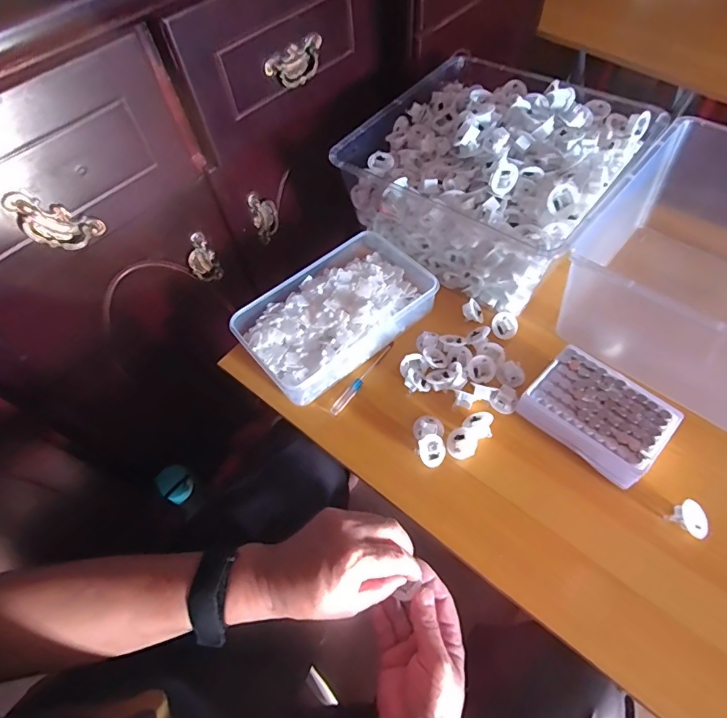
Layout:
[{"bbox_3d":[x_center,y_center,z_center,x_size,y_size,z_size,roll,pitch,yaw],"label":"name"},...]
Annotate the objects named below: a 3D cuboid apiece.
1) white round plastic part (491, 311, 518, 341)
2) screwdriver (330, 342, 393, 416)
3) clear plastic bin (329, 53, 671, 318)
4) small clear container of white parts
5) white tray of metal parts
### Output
[{"bbox_3d":[0.175,-0.041,0.548,0.034,0.009,0.034,3,86,-11],"label":"white round plastic part"},{"bbox_3d":[0.001,0.022,0.532,0.013,0.008,0.117,34,67,22],"label":"screwdriver"},{"bbox_3d":[0.170,-0.244,0.588,0.310,0.137,0.292,33,66,22],"label":"clear plastic bin"},{"bbox_3d":[-0.028,-0.064,0.568,0.250,0.041,0.152,-38,63,-18],"label":"small clear container of white parts"},{"bbox_3d":[0.246,0.058,0.469,0.101,0.037,0.132,-41,64,-19],"label":"white tray of metal parts"}]

